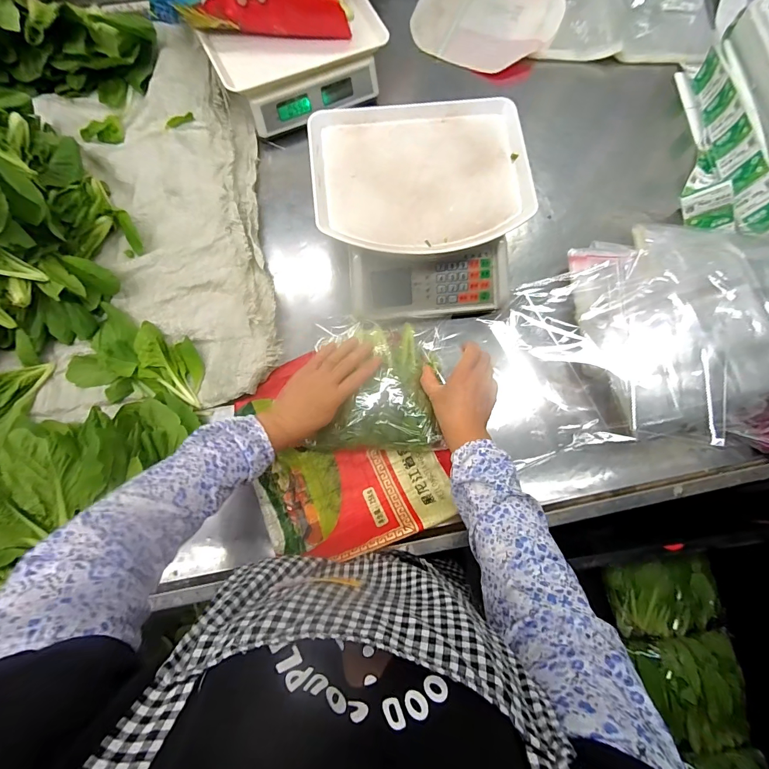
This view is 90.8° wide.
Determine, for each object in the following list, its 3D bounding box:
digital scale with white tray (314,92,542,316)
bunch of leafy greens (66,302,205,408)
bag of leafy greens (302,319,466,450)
[{"bbox_3d":[0.054,-0.253,0.557,0.289,0.097,0.280,-6,78,-3],"label":"digital scale with white tray"},{"bbox_3d":[-0.354,-0.029,0.540,0.197,0.049,0.123,25,78,4],"label":"bunch of leafy greens"},{"bbox_3d":[0.007,0.000,0.541,0.200,0.067,0.182,2,77,-1],"label":"bag of leafy greens"}]

